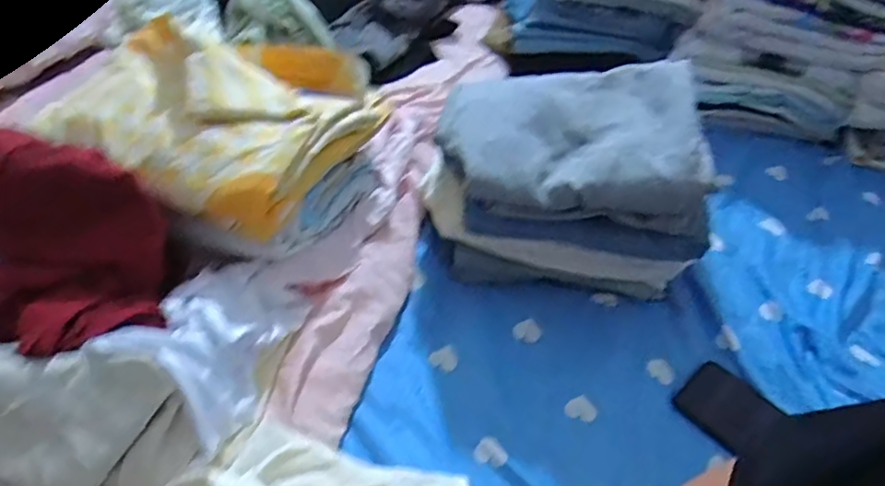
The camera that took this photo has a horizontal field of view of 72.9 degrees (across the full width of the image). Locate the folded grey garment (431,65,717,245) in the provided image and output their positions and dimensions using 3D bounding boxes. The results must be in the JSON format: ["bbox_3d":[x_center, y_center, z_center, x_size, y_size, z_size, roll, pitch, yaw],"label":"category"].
[{"bbox_3d":[0.135,-0.114,0.634,0.268,0.077,0.179,8,45,2],"label":"folded grey garment"}]

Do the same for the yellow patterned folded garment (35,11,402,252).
[{"bbox_3d":[-0.250,-0.150,0.637,0.304,0.078,0.237,20,47,14],"label":"yellow patterned folded garment"}]

